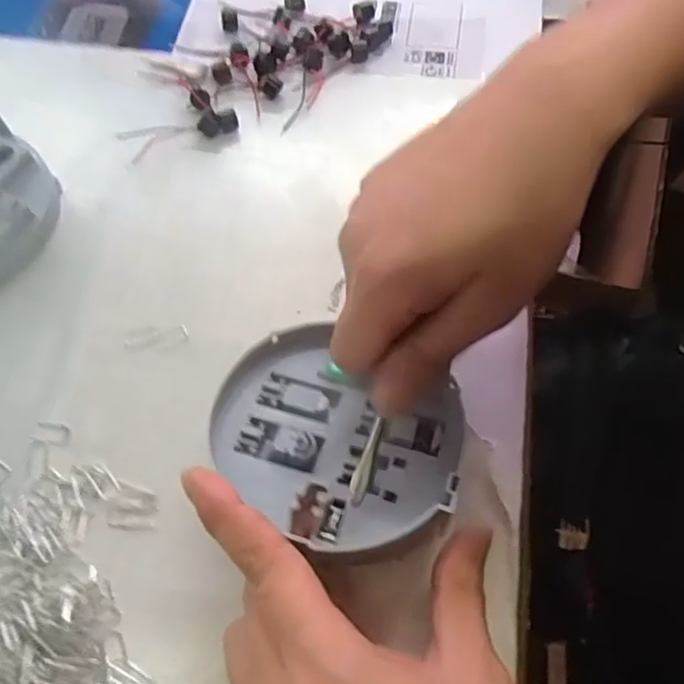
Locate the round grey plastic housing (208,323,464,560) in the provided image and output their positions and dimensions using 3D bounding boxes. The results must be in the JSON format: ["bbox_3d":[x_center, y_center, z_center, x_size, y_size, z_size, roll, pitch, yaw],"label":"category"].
[{"bbox_3d":[-0.003,0.039,0.272,0.103,0.016,0.082,29,69,14],"label":"round grey plastic housing"}]

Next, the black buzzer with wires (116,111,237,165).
[{"bbox_3d":[-0.091,-0.118,0.363,0.065,0.012,0.016,-20,66,-7],"label":"black buzzer with wires"}]

